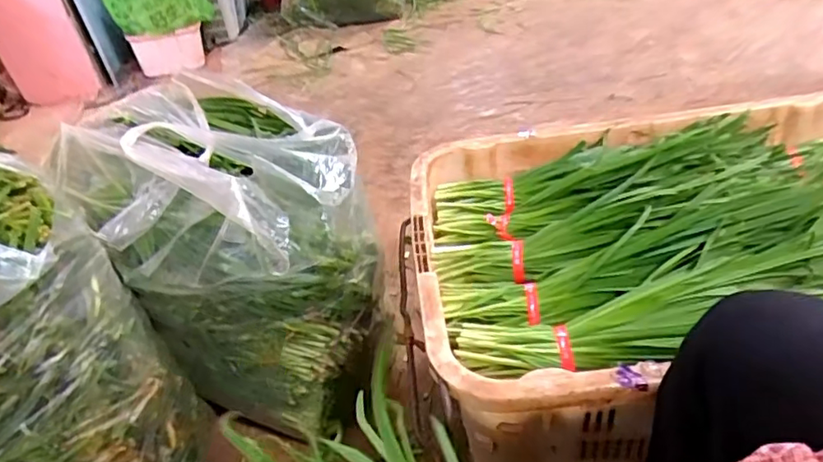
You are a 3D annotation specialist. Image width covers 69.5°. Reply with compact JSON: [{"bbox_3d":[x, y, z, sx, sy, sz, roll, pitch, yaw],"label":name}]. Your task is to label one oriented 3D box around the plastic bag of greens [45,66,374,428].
[{"bbox_3d":[-0.265,0.019,0.933,0.364,0.365,0.474,-27,40,-24],"label":"plastic bag of greens"}]

